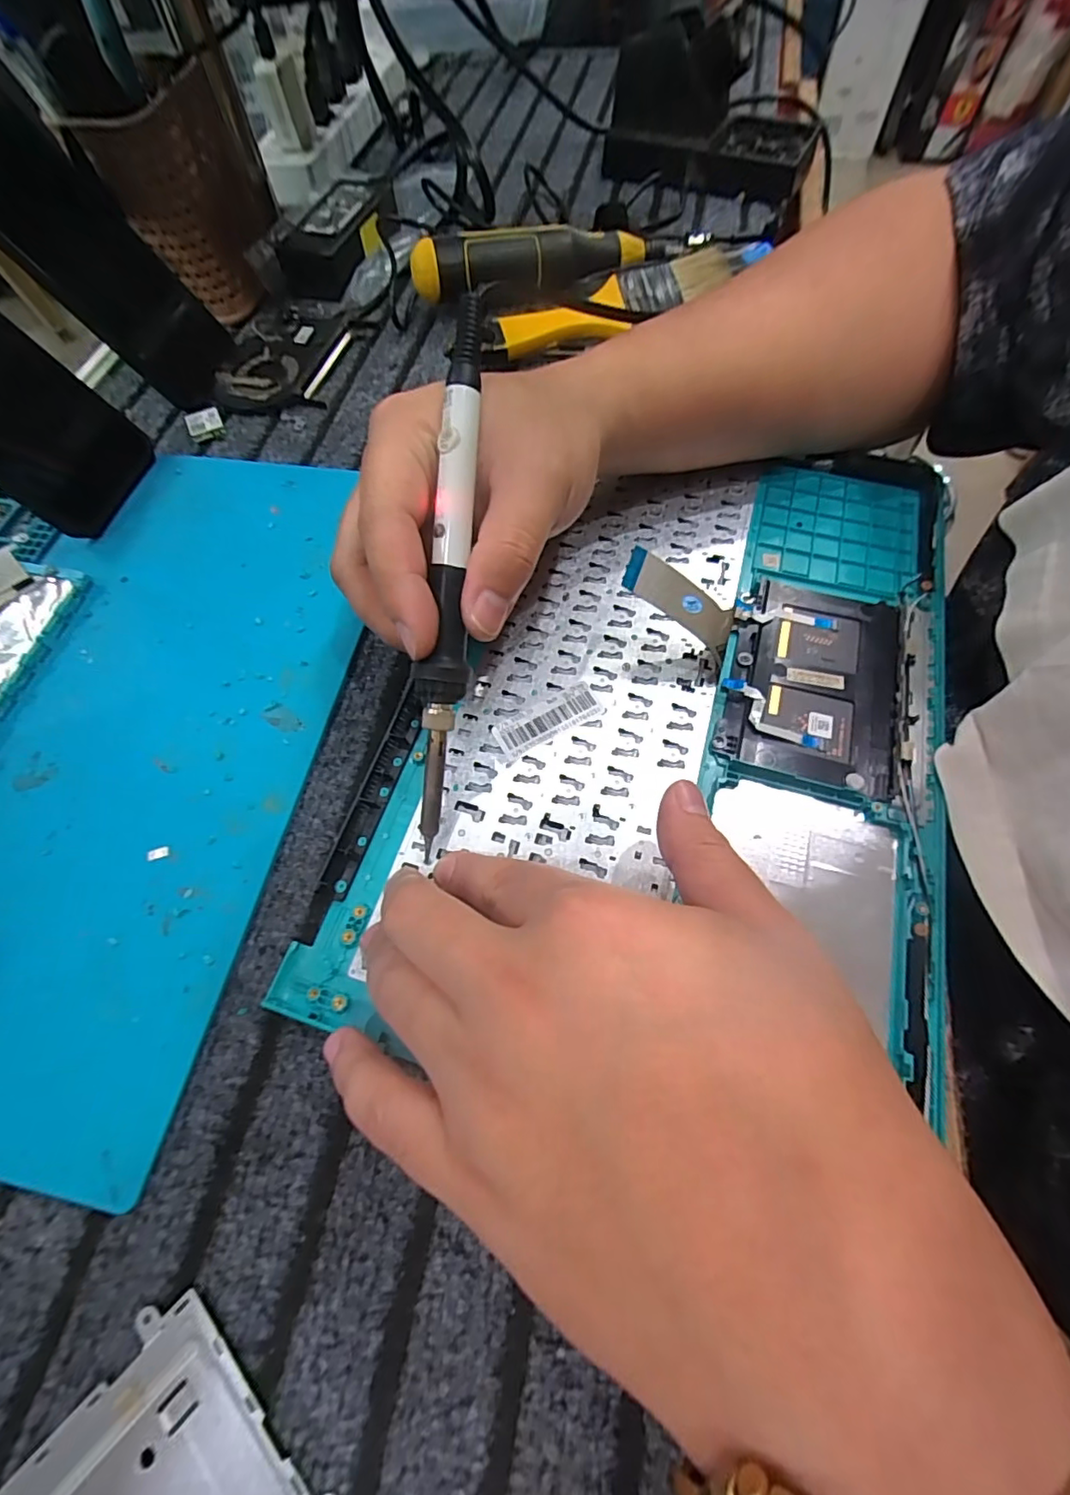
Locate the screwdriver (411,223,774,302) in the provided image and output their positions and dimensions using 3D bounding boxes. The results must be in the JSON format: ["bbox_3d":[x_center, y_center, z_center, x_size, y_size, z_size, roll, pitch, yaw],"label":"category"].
[{"bbox_3d":[0.041,-0.337,0.382,0.242,0.040,0.031,-14,65,-4],"label":"screwdriver"}]

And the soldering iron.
[{"bbox_3d":[-0.031,-0.059,0.209,0.016,0.018,0.202,6,97,5],"label":"soldering iron"}]

